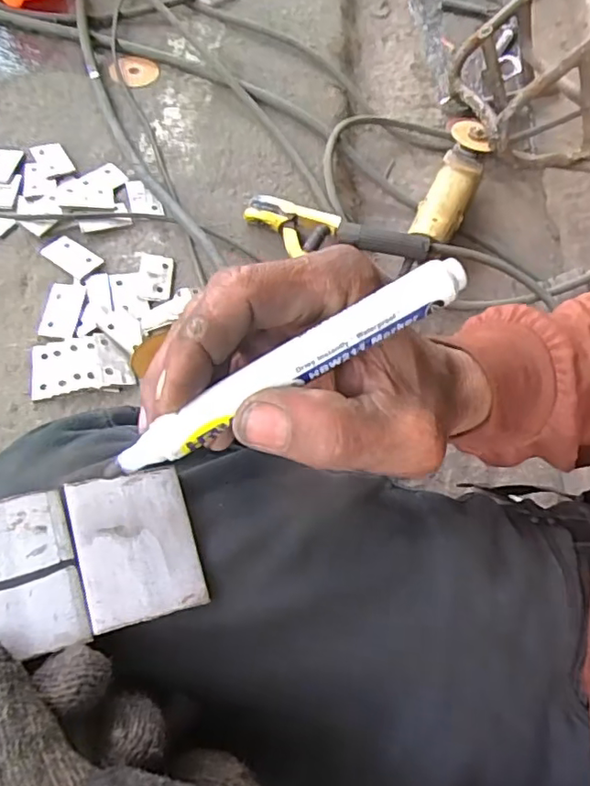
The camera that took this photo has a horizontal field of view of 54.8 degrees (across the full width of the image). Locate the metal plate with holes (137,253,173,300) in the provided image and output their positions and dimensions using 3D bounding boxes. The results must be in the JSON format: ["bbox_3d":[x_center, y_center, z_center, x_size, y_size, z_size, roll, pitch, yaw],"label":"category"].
[{"bbox_3d":[-0.175,-0.147,0.709,0.040,0.004,0.069,-1,62,-5],"label":"metal plate with holes"}]

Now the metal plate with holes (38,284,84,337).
[{"bbox_3d":[-0.271,-0.097,0.660,0.044,0.007,0.072,5,68,0],"label":"metal plate with holes"}]

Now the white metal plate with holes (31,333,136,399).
[{"bbox_3d":[-0.239,-0.034,0.632,0.106,0.004,0.067,-10,63,-10],"label":"white metal plate with holes"}]

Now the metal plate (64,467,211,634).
[{"bbox_3d":[-0.055,0.053,0.201,0.040,0.004,0.050,-7,69,-29],"label":"metal plate"}]

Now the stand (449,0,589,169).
[{"bbox_3d":[0.377,-0.506,0.903,0.211,0.240,0.320,-7,63,-8],"label":"stand"}]

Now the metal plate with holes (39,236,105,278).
[{"bbox_3d":[-0.276,-0.170,0.703,0.074,0.004,0.038,35,65,13],"label":"metal plate with holes"}]

